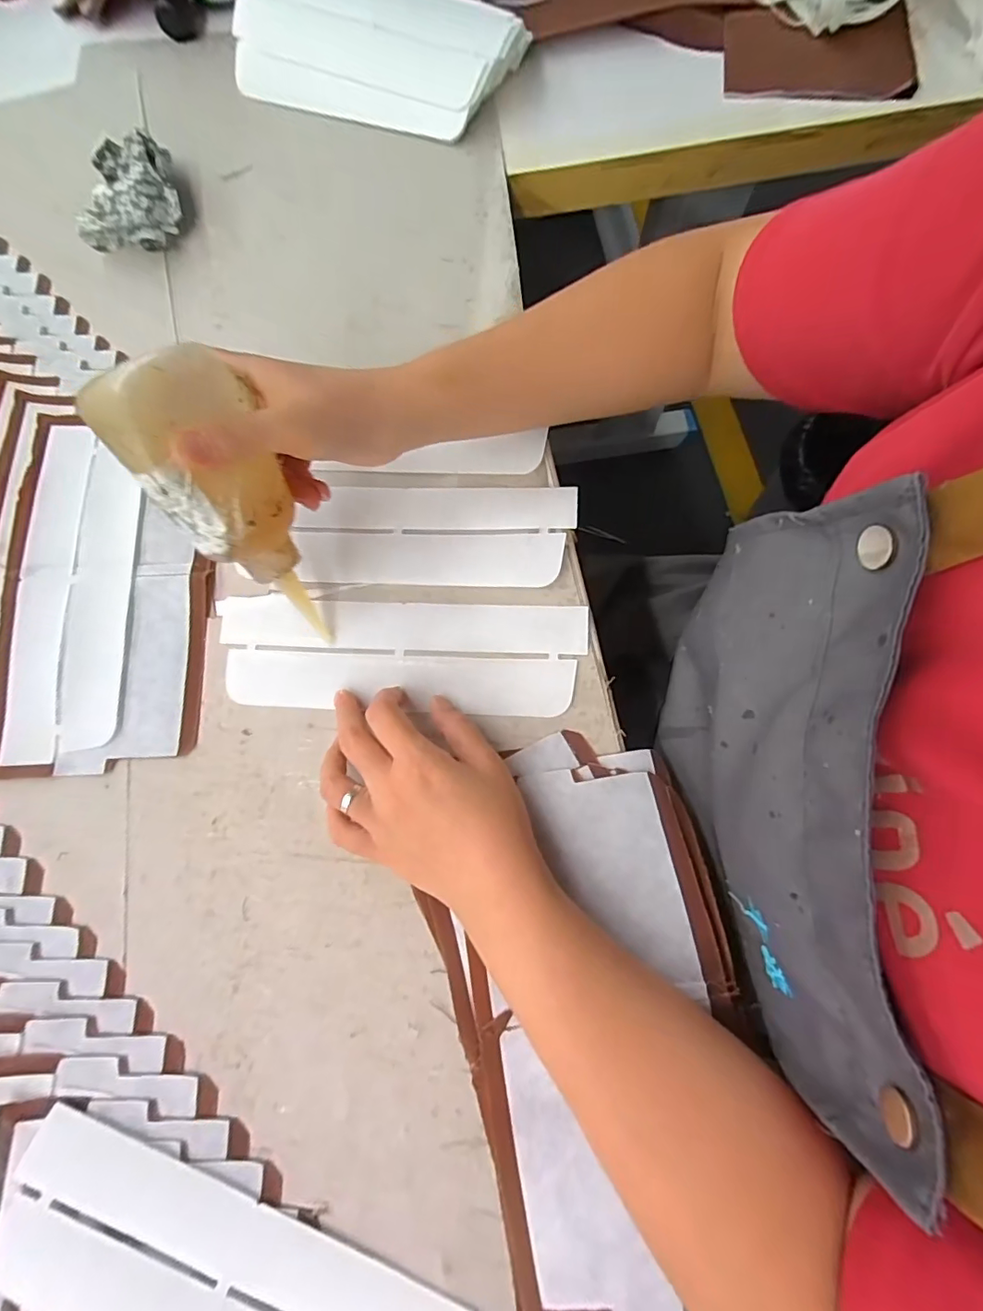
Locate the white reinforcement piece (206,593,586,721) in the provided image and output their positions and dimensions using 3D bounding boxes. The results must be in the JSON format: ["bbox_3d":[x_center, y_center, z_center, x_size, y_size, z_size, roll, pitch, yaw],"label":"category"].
[{"bbox_3d":[-0.057,-0.001,0.324,0.224,0.004,0.069,2,76,4],"label":"white reinforcement piece"}]

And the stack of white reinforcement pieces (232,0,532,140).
[{"bbox_3d":[-0.103,-0.503,0.423,0.239,0.024,0.129,24,94,8],"label":"stack of white reinforcement pieces"}]

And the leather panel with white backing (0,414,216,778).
[{"bbox_3d":[-0.244,-0.044,0.334,0.122,0.010,0.229,-1,80,-2],"label":"leather panel with white backing"}]

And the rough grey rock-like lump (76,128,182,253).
[{"bbox_3d":[-0.275,-0.351,0.398,0.067,0.039,0.065,1,76,1],"label":"rough grey rock-like lump"}]

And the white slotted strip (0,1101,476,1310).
[{"bbox_3d":[-0.127,0.299,0.246,0.224,0.009,0.069,21,67,4],"label":"white slotted strip"}]

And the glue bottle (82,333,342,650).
[{"bbox_3d":[-0.130,-0.075,0.275,0.061,0.153,0.039,-29,43,-6],"label":"glue bottle"}]

